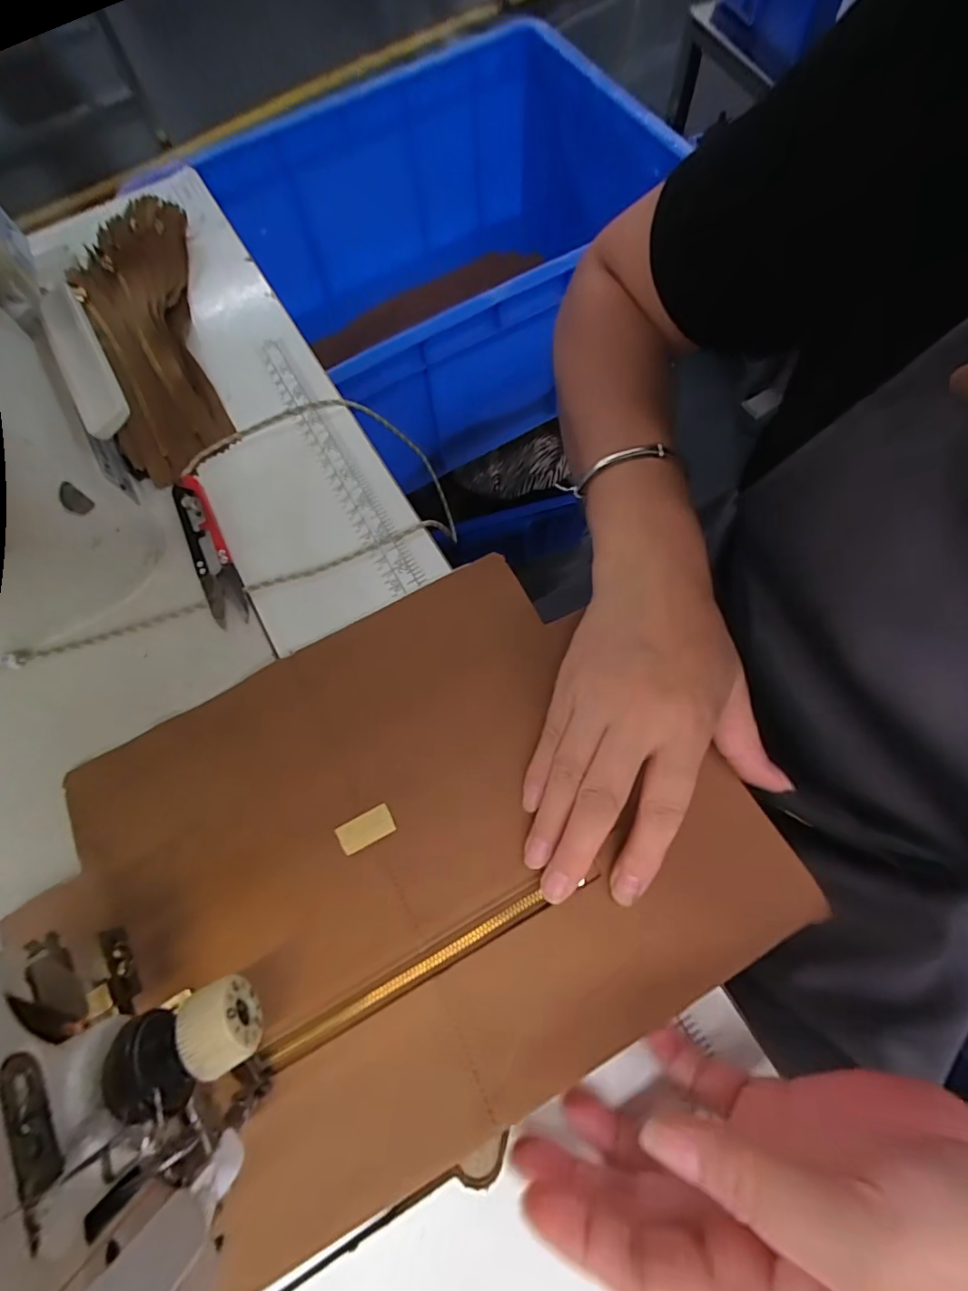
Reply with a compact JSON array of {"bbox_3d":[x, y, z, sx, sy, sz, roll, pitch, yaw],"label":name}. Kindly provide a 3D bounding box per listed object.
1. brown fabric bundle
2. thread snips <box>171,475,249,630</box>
[{"bbox_3d":[-0.226,-0.215,0.360,0.089,0.029,0.210,-26,73,-6],"label":"brown fabric bundle"},{"bbox_3d":[-0.166,-0.058,0.313,0.021,0.006,0.102,-25,73,-6],"label":"thread snips"}]

